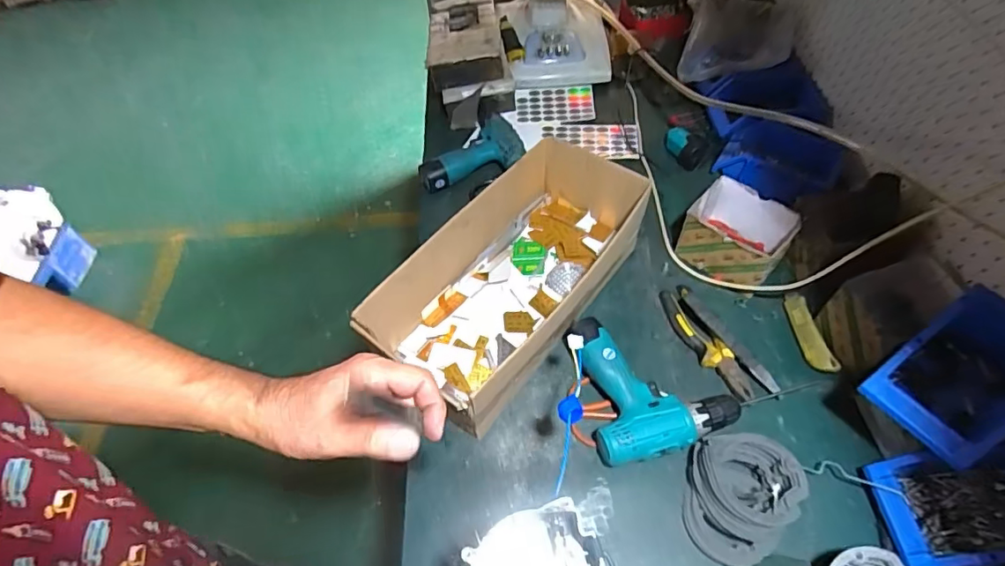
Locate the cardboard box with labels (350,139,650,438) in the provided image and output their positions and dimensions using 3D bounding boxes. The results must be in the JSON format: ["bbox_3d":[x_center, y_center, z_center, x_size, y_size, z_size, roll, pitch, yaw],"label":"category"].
[{"bbox_3d":[0.021,-0.003,0.777,0.209,0.151,0.437,35,63,24],"label":"cardboard box with labels"}]

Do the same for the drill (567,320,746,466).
[{"bbox_3d":[0.199,0.133,0.719,0.187,0.057,0.194,-10,55,-5],"label":"drill"}]

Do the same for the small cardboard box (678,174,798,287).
[{"bbox_3d":[0.361,-0.070,0.831,0.142,0.098,0.116,33,62,23],"label":"small cardboard box"}]

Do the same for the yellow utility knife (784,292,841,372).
[{"bbox_3d":[0.438,0.069,0.764,0.034,0.025,0.127,-5,54,-1],"label":"yellow utility knife"}]

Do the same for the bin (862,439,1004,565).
[{"bbox_3d":[0.524,0.253,0.596,0.185,0.075,0.125,-5,54,-1],"label":"bin"}]

